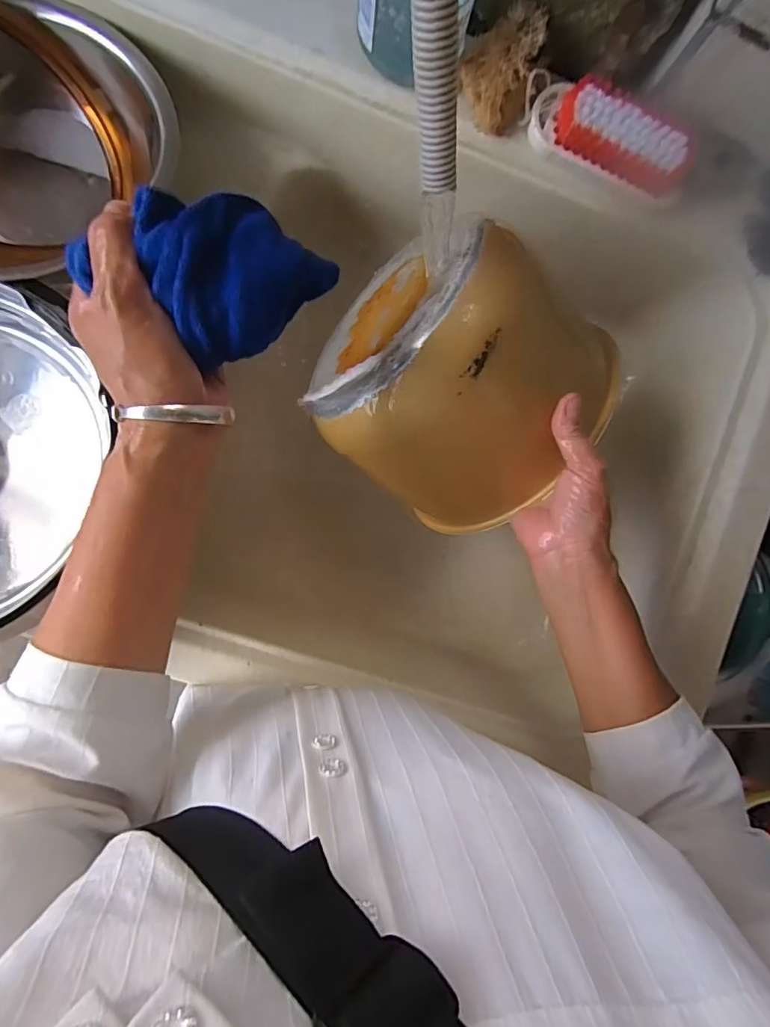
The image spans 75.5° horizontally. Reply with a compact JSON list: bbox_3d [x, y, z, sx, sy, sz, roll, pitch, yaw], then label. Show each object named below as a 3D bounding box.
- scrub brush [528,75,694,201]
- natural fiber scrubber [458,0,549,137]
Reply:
[{"bbox_3d":[0.184,-0.304,0.401,0.128,0.035,0.048,23,88,-8],"label":"scrub brush"},{"bbox_3d":[0.090,-0.352,0.391,0.054,0.035,0.078,17,89,-8],"label":"natural fiber scrubber"}]

